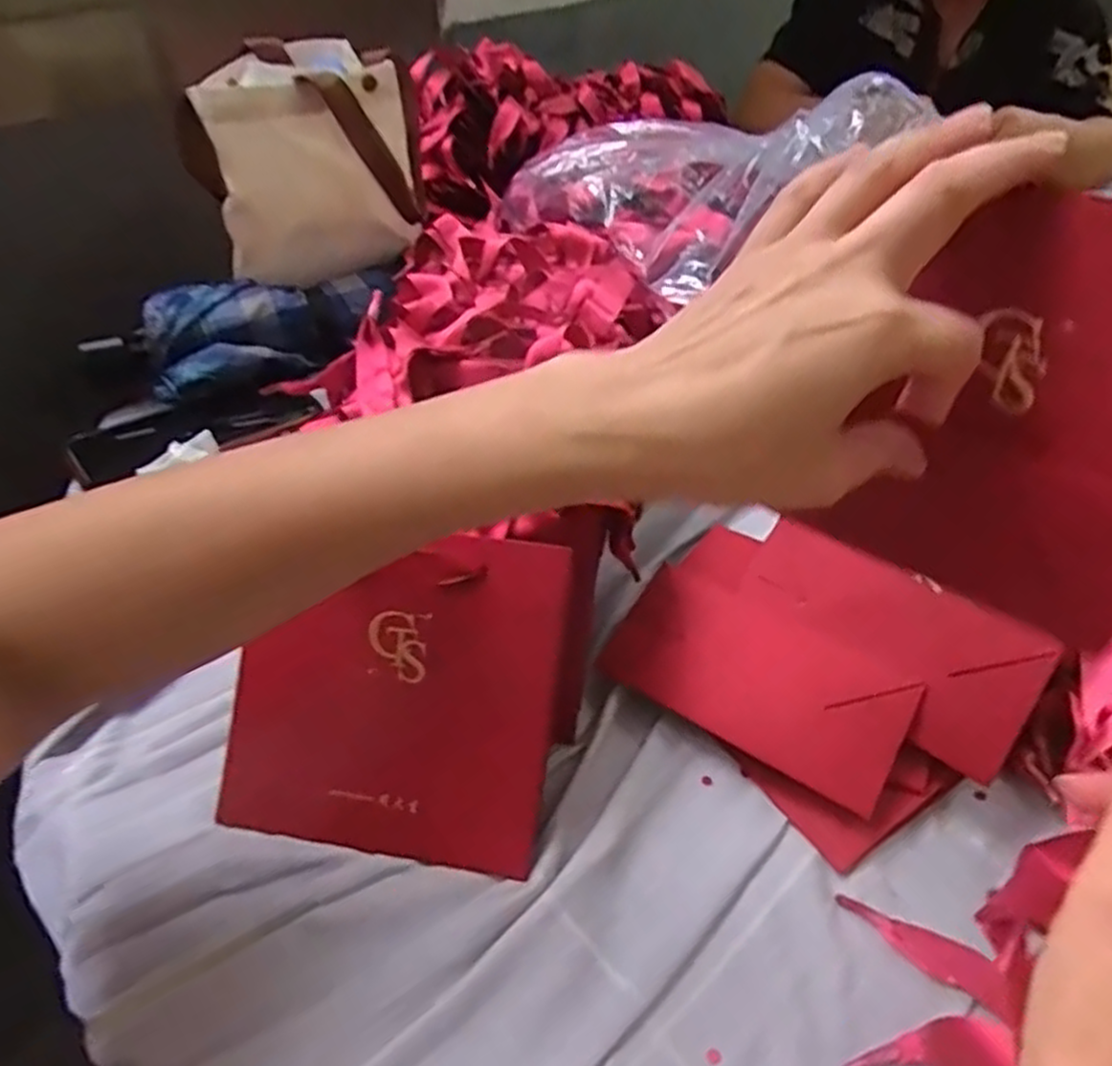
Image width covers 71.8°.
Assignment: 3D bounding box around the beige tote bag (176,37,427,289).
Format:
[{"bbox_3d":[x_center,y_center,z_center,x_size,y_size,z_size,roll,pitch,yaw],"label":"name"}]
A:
[{"bbox_3d":[-0.195,-0.289,0.607,0.166,0.157,0.085,-8,43,-10],"label":"beige tote bag"}]

